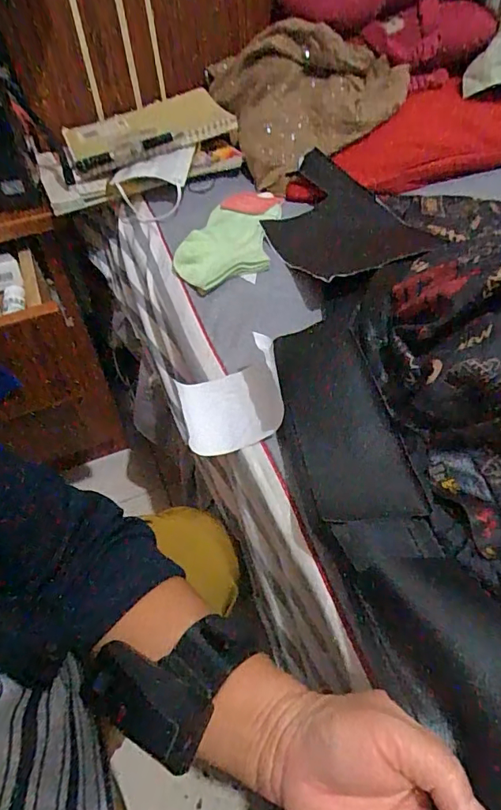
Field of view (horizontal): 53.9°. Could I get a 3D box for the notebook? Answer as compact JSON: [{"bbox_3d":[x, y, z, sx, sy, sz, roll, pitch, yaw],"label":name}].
[{"bbox_3d":[-0.131,-0.348,0.626,0.196,0.020,0.133,-22,51,-8],"label":"notebook"}]

